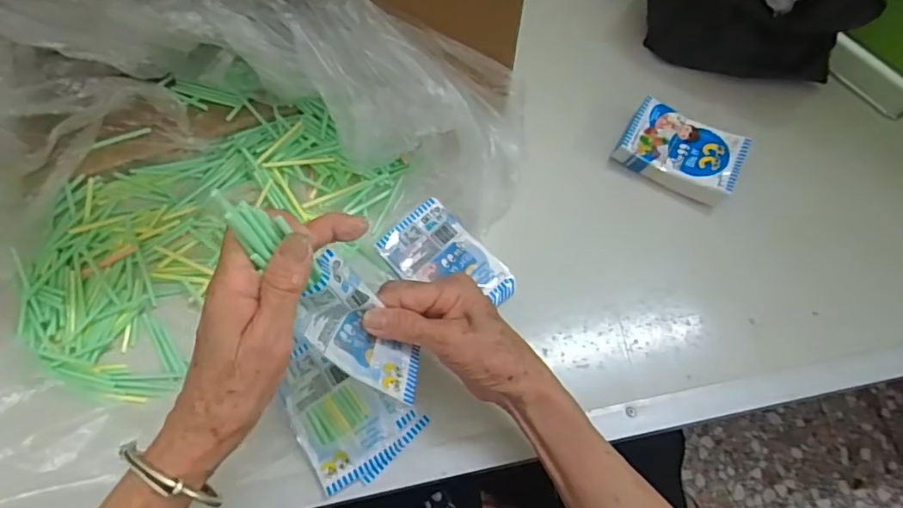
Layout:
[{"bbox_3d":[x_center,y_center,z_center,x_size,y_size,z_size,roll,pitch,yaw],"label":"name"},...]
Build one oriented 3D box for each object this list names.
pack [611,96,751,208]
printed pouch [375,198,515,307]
[{"bbox_3d":[0.214,-0.096,0.512,0.104,0.023,0.072,33,69,12],"label":"pack"},{"bbox_3d":[-0.005,0.007,0.466,0.068,0.006,0.110,-39,73,-17],"label":"printed pouch"}]

